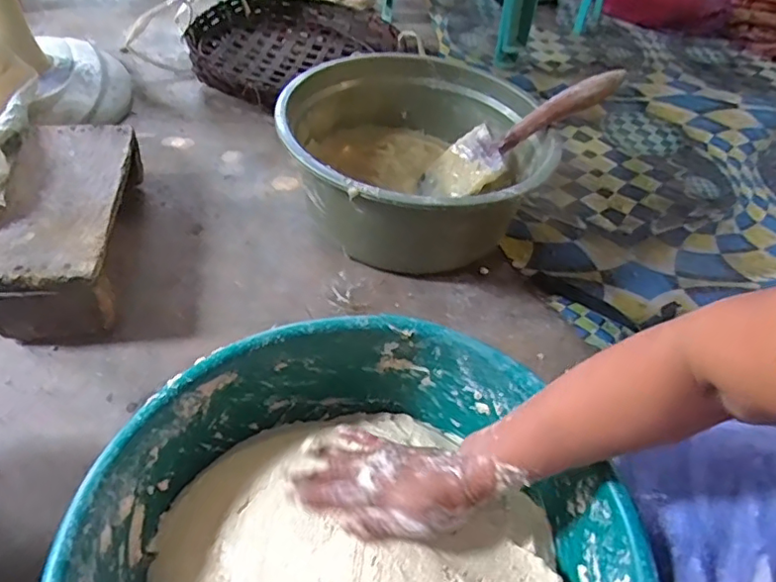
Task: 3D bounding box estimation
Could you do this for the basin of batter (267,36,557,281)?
[{"bbox_3d":[0.040,-0.211,0.941,0.400,0.180,0.427,3,46,-3],"label":"basin of batter"}]

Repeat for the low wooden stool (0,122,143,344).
[{"bbox_3d":[-0.451,-0.101,0.823,0.148,0.118,0.374,-4,48,-11],"label":"low wooden stool"}]

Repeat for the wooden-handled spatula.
[{"bbox_3d":[0.206,-0.246,0.902,0.338,0.035,0.125,-29,41,24],"label":"wooden-handled spatula"}]

